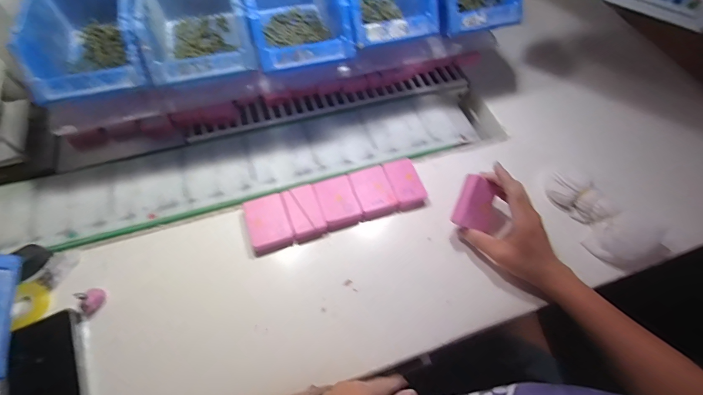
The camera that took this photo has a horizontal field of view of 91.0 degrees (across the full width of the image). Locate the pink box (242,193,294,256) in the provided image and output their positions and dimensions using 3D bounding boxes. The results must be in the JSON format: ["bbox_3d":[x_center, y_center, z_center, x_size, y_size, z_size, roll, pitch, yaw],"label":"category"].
[{"bbox_3d":[-0.112,0.035,0.471,0.053,0.018,0.075,-16,62,-13],"label":"pink box"}]

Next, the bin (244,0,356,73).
[{"bbox_3d":[-0.079,-0.254,0.481,0.124,0.079,0.186,-14,61,-11],"label":"bin"}]

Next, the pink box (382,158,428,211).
[{"bbox_3d":[0.079,-0.021,0.500,0.047,0.015,0.073,-16,62,-13],"label":"pink box"}]

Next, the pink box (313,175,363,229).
[{"bbox_3d":[-0.019,0.006,0.487,0.053,0.015,0.072,-17,62,-13],"label":"pink box"}]

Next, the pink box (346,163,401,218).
[{"bbox_3d":[0.031,-0.009,0.491,0.051,0.015,0.074,-17,62,-13],"label":"pink box"}]

